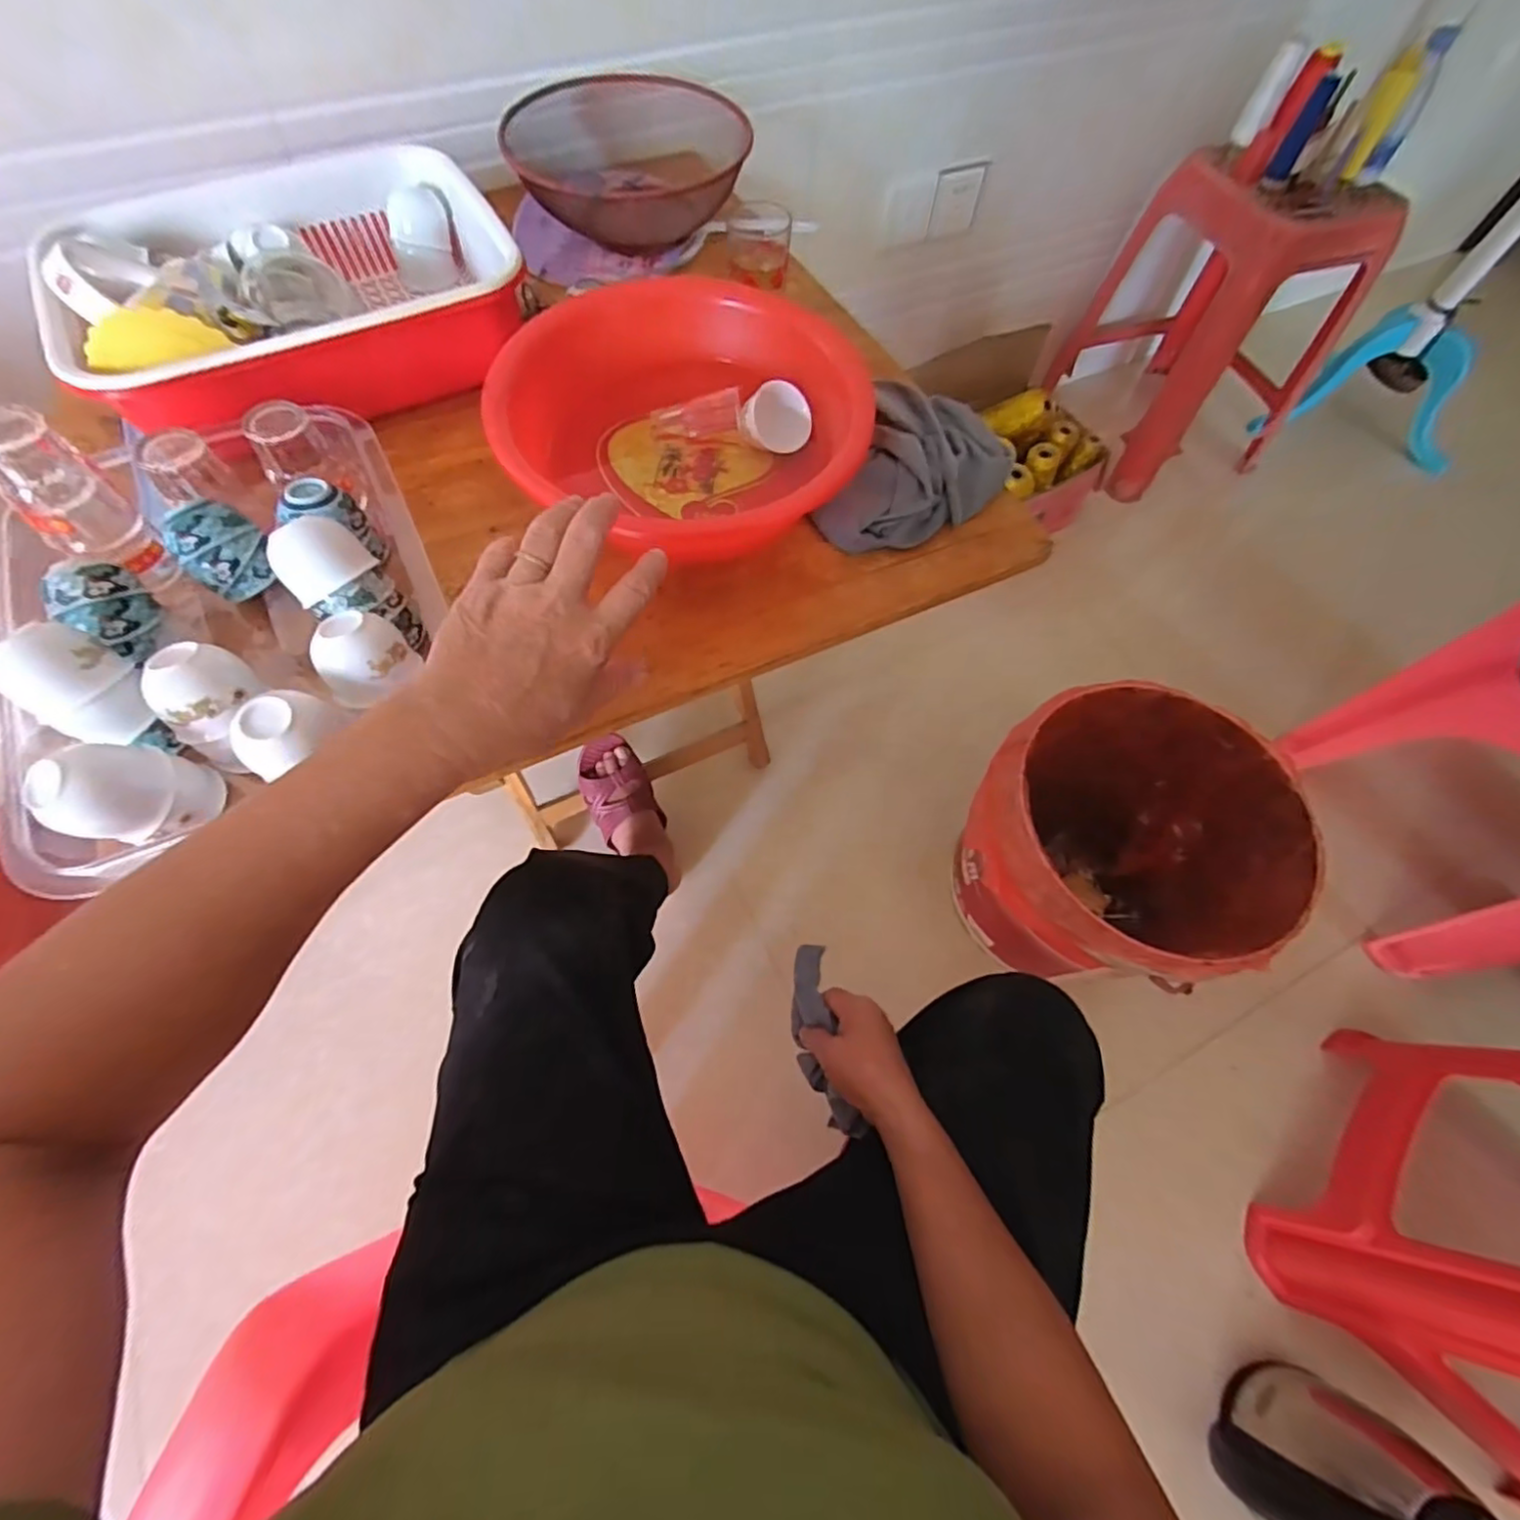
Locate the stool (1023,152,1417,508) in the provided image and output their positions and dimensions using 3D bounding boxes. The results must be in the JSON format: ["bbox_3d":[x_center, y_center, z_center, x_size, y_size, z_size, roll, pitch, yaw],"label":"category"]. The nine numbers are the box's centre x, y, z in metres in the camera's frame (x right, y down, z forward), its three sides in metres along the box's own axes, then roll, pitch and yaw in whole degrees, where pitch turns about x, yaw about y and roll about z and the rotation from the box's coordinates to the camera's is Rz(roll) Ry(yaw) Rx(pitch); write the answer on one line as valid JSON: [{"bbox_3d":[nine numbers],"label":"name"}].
[{"bbox_3d":[0.848,-0.826,1.214,0.402,0.448,0.386,-15,66,-9],"label":"stool"}]

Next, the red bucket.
[{"bbox_3d":[0.416,0.121,0.804,0.327,0.296,0.303,1,64,-1],"label":"red bucket"}]

